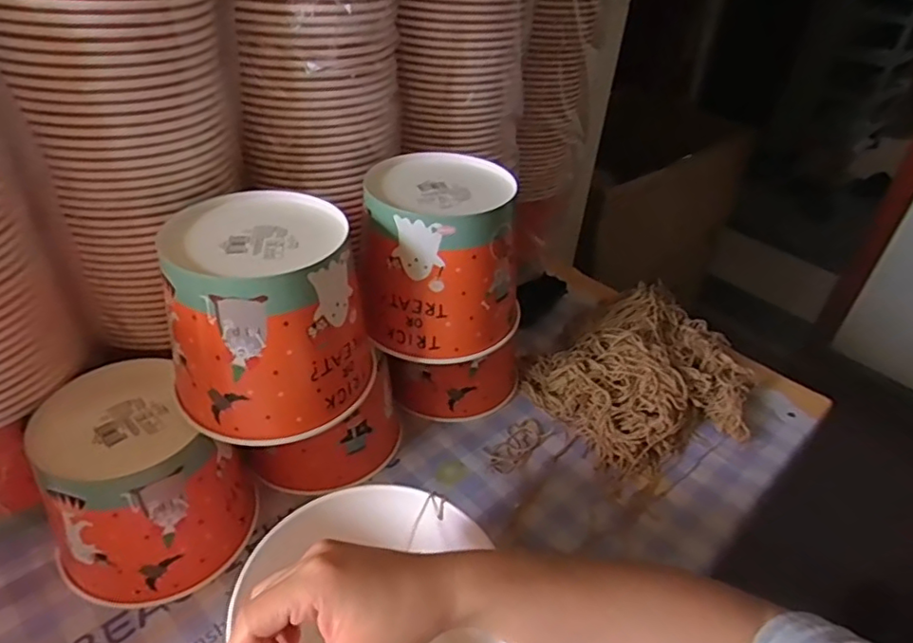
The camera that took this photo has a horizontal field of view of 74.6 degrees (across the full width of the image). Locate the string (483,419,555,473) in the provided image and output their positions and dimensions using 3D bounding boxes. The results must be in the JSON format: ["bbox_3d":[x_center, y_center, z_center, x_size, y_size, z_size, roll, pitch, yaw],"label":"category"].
[{"bbox_3d":[0.061,0.131,0.638,0.039,0.004,0.089,31,44,33],"label":"string"}]

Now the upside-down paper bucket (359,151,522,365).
[{"bbox_3d":[-0.014,-0.059,0.542,0.139,0.137,0.124,1,38,-6],"label":"upside-down paper bucket"}]

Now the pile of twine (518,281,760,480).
[{"bbox_3d":[0.216,0.058,0.686,0.248,0.067,0.220,-22,43,-31],"label":"pile of twine"}]

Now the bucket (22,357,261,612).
[{"bbox_3d":[-0.250,0.136,0.488,0.128,0.136,0.123,2,36,-2],"label":"bucket"}]

